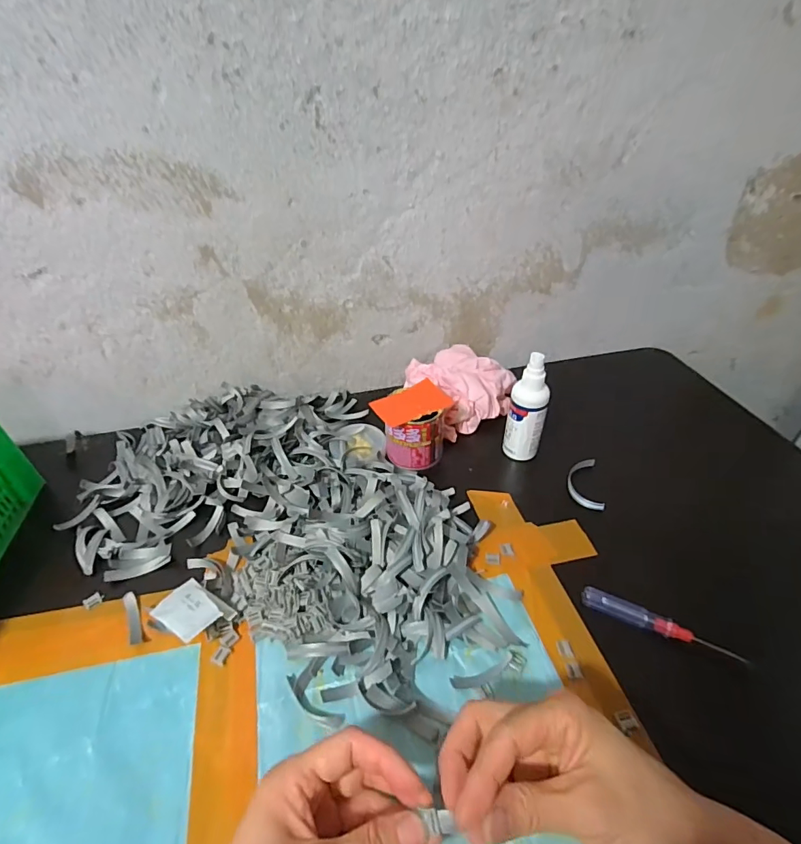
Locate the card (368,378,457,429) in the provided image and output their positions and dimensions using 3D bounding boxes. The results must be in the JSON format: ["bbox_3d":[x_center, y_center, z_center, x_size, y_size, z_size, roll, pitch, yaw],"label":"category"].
[{"bbox_3d":[0.013,-0.021,0.500,0.081,0.004,0.049,-23,48,-22],"label":"card"}]

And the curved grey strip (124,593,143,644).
[{"bbox_3d":[-0.224,0.165,0.386,0.010,0.007,0.050,-22,43,-23],"label":"curved grey strip"}]

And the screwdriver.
[{"bbox_3d":[0.210,0.163,0.372,0.117,0.018,0.013,15,42,20],"label":"screwdriver"}]

